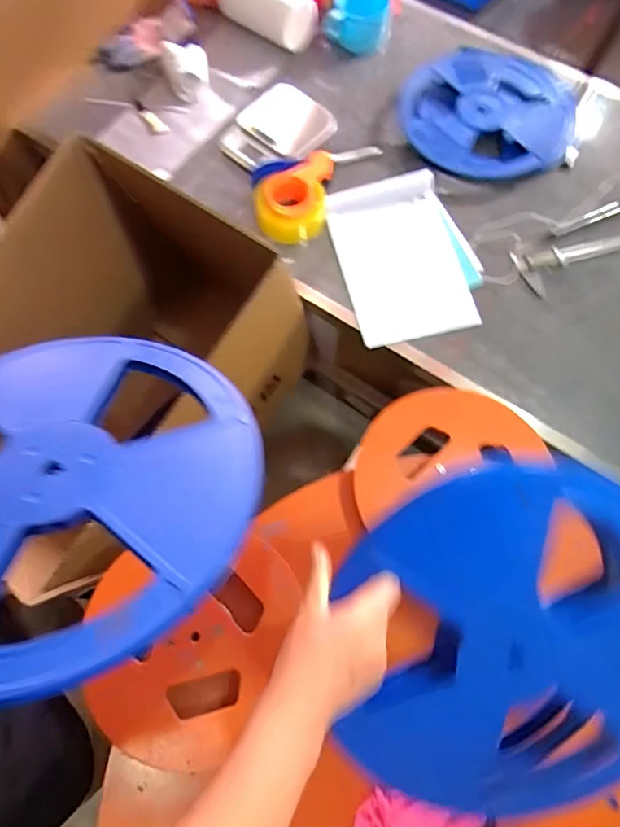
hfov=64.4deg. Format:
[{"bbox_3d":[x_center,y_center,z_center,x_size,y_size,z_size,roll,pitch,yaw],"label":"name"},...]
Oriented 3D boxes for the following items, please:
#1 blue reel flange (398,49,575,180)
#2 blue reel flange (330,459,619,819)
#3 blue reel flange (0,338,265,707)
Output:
[{"bbox_3d":[0.356,-0.615,0.978,0.328,0.053,0.329,0,70,0],"label":"blue reel flange"},{"bbox_3d":[0.176,0.196,0.413,0.291,0.028,0.310,-2,103,-2],"label":"blue reel flange"},{"bbox_3d":[-0.198,0.055,0.400,0.302,0.026,0.317,14,49,9],"label":"blue reel flange"}]

